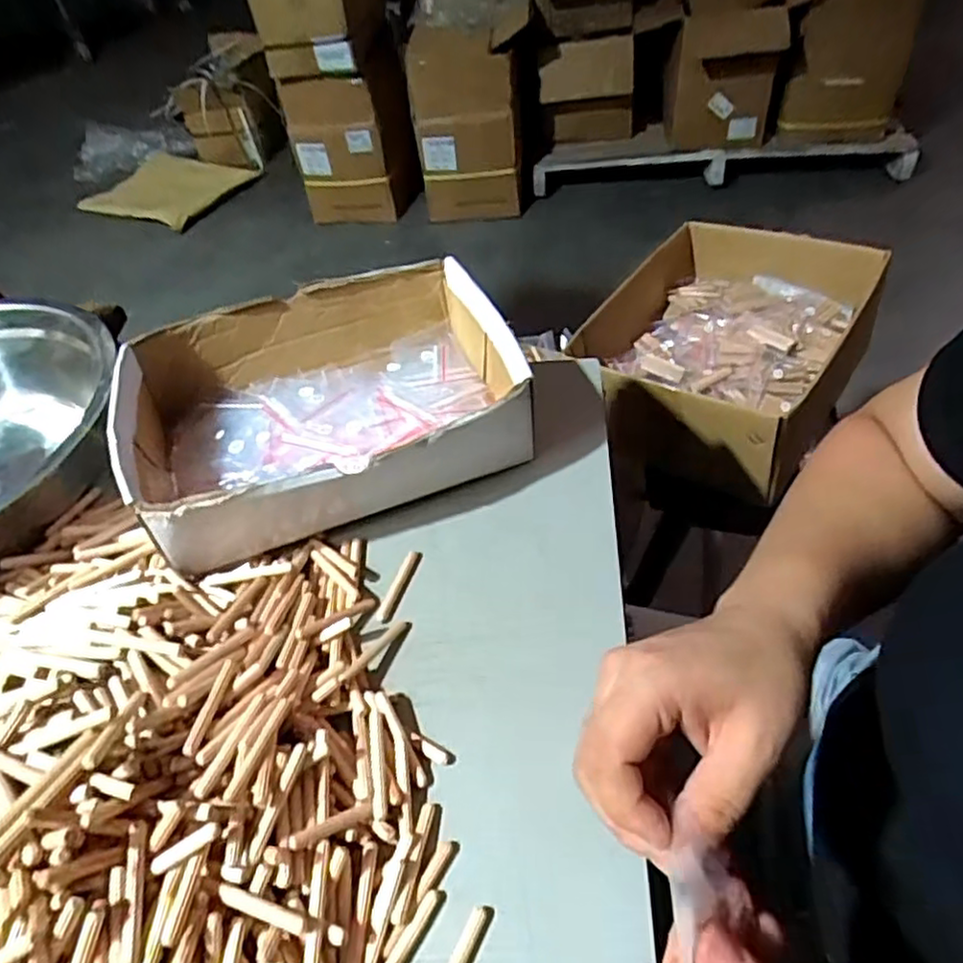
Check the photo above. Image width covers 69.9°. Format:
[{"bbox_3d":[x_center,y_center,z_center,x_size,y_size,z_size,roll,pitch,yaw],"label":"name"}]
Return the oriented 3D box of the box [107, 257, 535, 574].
[{"bbox_3d":[-0.103,-0.050,0.464,0.242,0.076,0.188,-21,50,-11],"label":"box"}]

